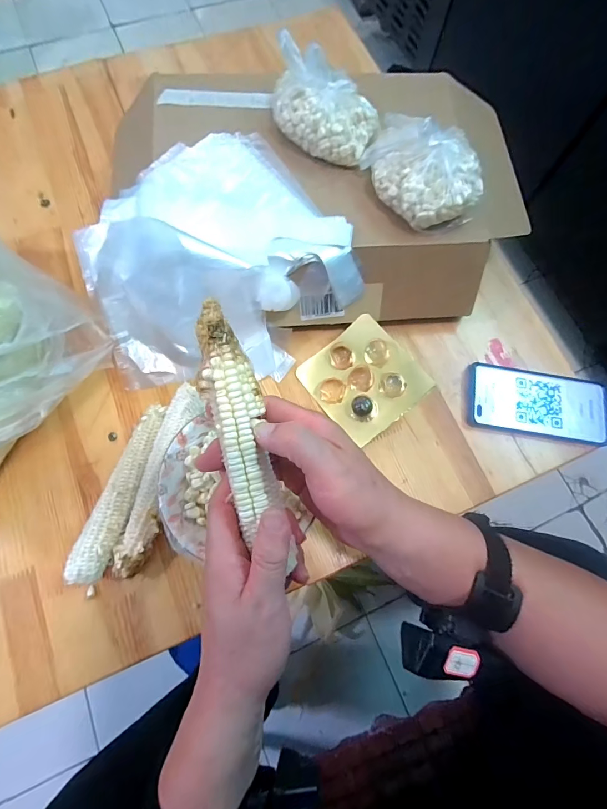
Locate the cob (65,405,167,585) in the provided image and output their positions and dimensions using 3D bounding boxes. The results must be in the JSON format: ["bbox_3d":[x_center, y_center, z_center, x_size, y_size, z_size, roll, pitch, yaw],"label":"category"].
[{"bbox_3d":[-0.182,0.087,0.382,0.036,0.037,0.175,15,73,2],"label":"cob"}]

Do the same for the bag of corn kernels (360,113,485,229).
[{"bbox_3d":[0.125,-0.242,0.379,0.098,0.054,0.116,-23,75,-9],"label":"bag of corn kernels"}]

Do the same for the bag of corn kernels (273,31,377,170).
[{"bbox_3d":[0.021,-0.314,0.393,0.120,0.056,0.075,24,74,5],"label":"bag of corn kernels"}]

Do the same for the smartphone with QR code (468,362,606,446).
[{"bbox_3d":[0.273,-0.001,0.438,0.162,0.014,0.078,9,73,1],"label":"smartphone with QR code"}]

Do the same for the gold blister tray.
[{"bbox_3d":[0.065,-0.031,0.419,0.108,0.031,0.120,-43,76,5],"label":"gold blister tray"}]

